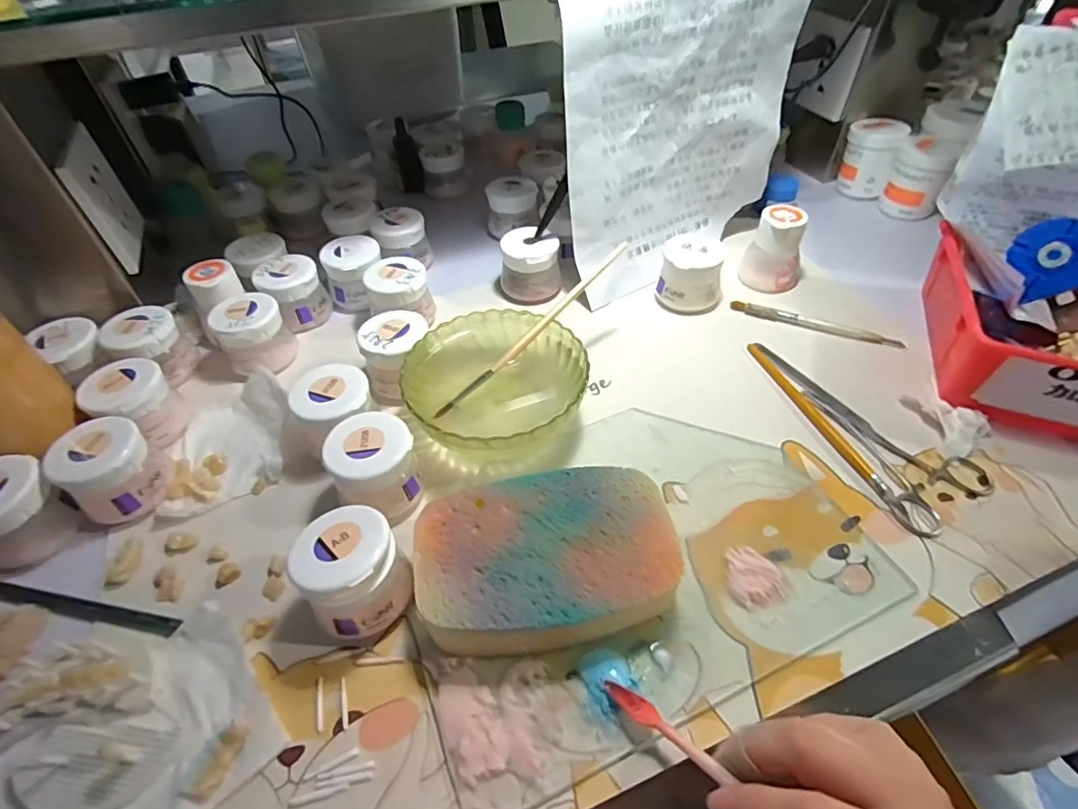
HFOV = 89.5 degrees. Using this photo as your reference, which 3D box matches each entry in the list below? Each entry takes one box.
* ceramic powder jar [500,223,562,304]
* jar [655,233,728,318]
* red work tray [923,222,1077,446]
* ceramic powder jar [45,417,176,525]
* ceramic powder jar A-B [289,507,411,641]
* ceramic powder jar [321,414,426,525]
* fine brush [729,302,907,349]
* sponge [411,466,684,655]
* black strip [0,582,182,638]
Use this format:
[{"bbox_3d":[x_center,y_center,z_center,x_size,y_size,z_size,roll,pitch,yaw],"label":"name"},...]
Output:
[{"bbox_3d":[-0.007,-0.123,0.481,0.051,0.049,0.042,3,48,6],"label":"ceramic powder jar"},{"bbox_3d":[0.131,-0.111,0.465,0.052,0.047,0.051,-1,47,2],"label":"jar"},{"bbox_3d":[0.372,-0.055,0.392,0.154,0.066,0.168,14,50,15],"label":"red work tray"},{"bbox_3d":[-0.267,0.041,0.341,0.049,0.044,0.050,-1,47,2],"label":"ceramic powder jar"},{"bbox_3d":[-0.098,0.089,0.286,0.052,0.056,0.055,-1,48,2],"label":"ceramic powder jar A-B"},{"bbox_3d":[-0.099,0.039,0.334,0.050,0.048,0.053,-1,47,2],"label":"ceramic powder jar"},{"bbox_3d":[0.228,-0.068,0.451,0.133,0.006,0.013,16,50,17],"label":"fine brush"},{"bbox_3d":[0.004,0.083,0.294,0.133,0.035,0.092,-9,47,-5],"label":"sponge"},{"bbox_3d":[-0.261,0.116,0.309,0.131,0.011,0.010,7,48,10],"label":"black strip"}]

